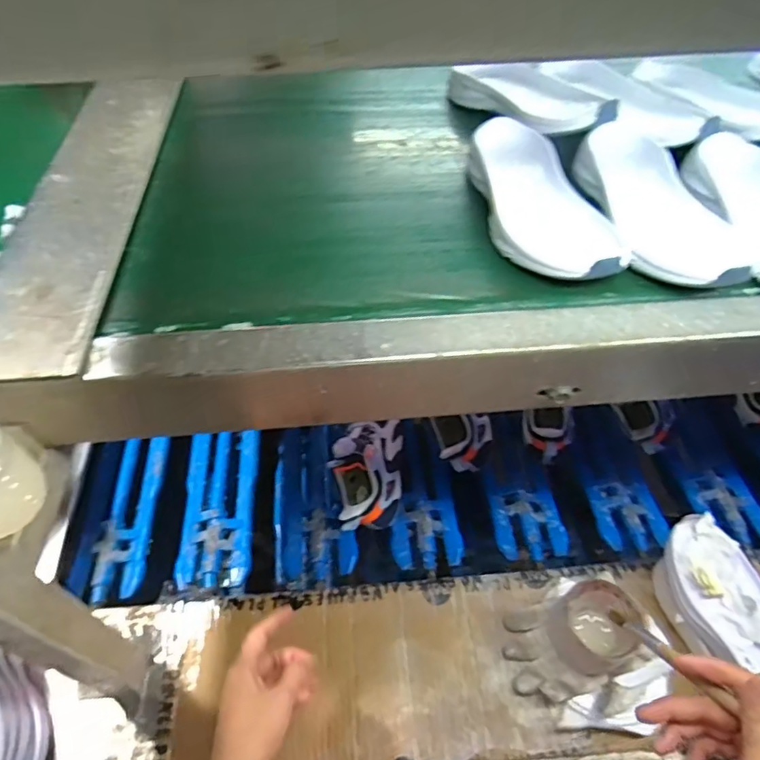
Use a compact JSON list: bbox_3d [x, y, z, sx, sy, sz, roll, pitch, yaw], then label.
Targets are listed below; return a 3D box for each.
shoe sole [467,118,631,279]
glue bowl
[{"bbox_3d":[0.137,-0.161,0.466,0.092,0.043,0.209,-10,64,-6],"label":"shoe sole"},{"bbox_3d":[0.230,0.264,0.586,0.091,0.041,0.086,-33,68,-16],"label":"glue bowl"}]

